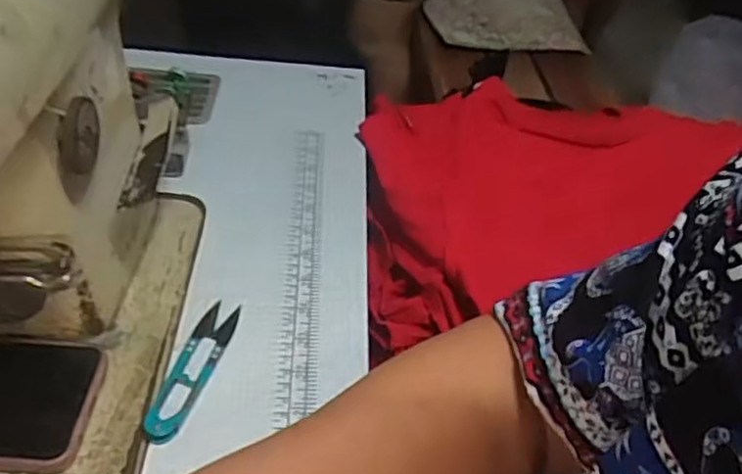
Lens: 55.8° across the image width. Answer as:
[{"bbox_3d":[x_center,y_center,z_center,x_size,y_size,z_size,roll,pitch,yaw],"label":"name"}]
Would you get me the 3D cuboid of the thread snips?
[{"bbox_3d":[-0.103,0.074,0.404,0.023,0.009,0.102,13,39,8],"label":"thread snips"}]

